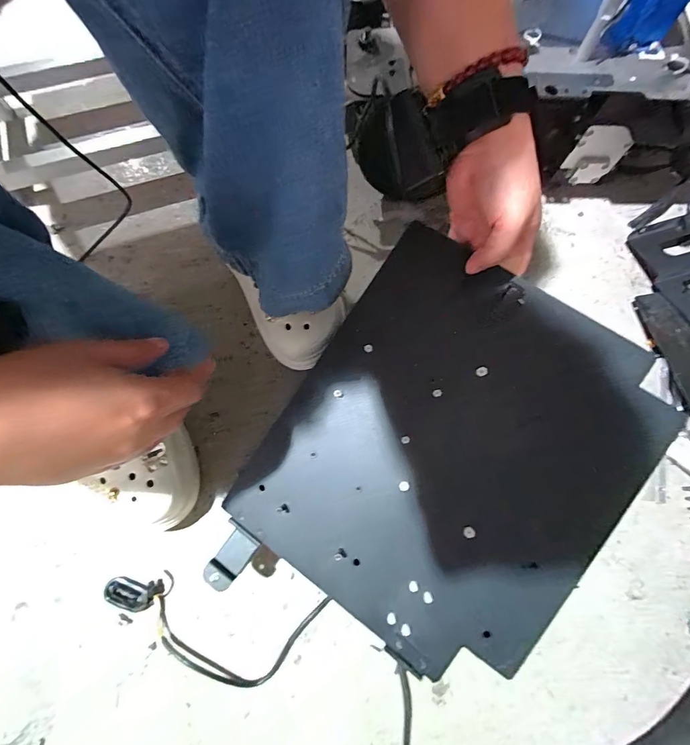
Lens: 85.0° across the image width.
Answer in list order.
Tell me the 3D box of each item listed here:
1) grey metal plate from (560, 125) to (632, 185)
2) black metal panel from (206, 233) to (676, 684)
[{"bbox_3d":[0.349,-0.301,0.524,0.073,0.076,0.023,-8,73,-4],"label":"grey metal plate"},{"bbox_3d":[0.082,0.080,0.337,0.280,0.012,0.347,33,90,11],"label":"black metal panel"}]

